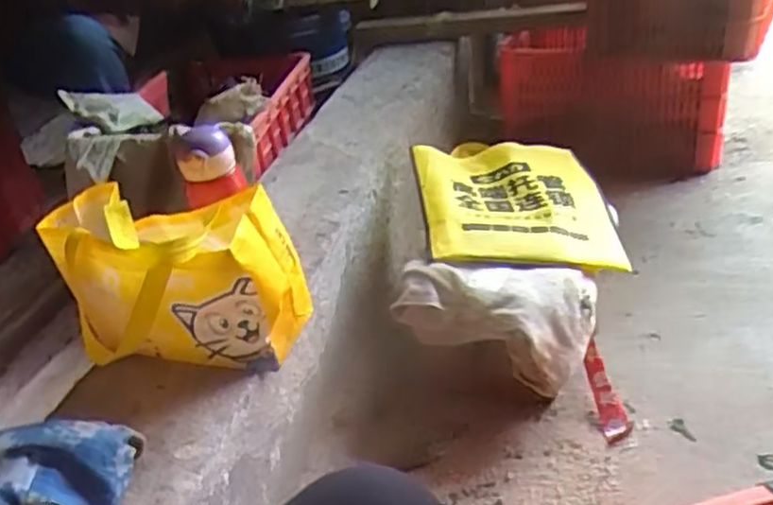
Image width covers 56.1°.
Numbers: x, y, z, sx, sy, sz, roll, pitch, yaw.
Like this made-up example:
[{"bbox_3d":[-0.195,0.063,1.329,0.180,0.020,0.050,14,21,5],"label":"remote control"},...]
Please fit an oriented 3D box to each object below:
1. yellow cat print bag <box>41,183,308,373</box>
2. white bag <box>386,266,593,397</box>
[{"bbox_3d":[-0.244,0.036,0.813,0.246,0.181,0.162,3,33,20],"label":"yellow cat print bag"},{"bbox_3d":[0.163,0.111,1.058,0.257,0.211,0.155,6,34,24],"label":"white bag"}]

